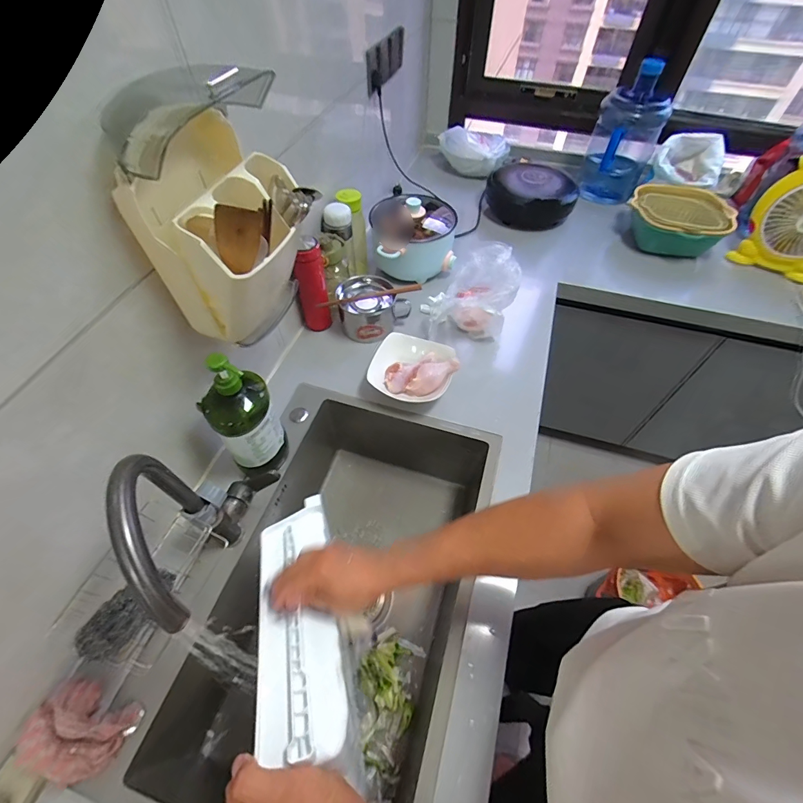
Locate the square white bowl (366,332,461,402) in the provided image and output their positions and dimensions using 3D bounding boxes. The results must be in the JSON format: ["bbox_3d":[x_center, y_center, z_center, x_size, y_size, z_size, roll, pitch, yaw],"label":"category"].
[{"bbox_3d":[0.023,-0.066,0.849,0.187,0.072,0.142,11,55,7],"label":"square white bowl"}]

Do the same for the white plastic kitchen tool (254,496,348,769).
[{"bbox_3d":[-0.131,0.254,0.497,0.093,0.015,0.311,-1,33,-18],"label":"white plastic kitchen tool"}]

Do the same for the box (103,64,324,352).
[{"bbox_3d":[-0.220,-0.235,0.543,0.173,0.307,0.216,13,55,8],"label":"box"}]

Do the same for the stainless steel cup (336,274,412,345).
[{"bbox_3d":[-0.075,-0.220,0.932,0.138,0.094,0.137,0,55,-1],"label":"stainless steel cup"}]

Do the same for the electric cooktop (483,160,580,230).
[{"bbox_3d":[0.395,-0.637,1.211,0.266,0.107,0.204,24,58,15],"label":"electric cooktop"}]

